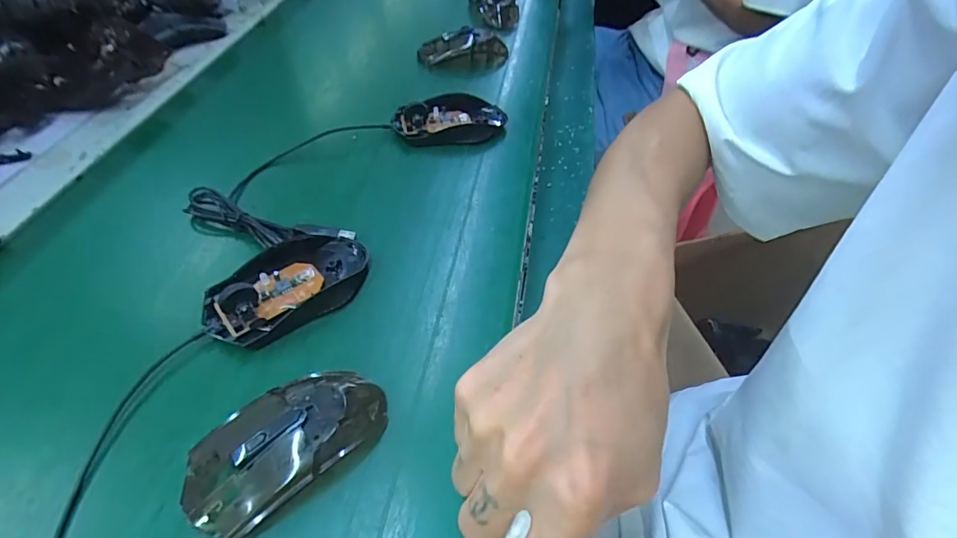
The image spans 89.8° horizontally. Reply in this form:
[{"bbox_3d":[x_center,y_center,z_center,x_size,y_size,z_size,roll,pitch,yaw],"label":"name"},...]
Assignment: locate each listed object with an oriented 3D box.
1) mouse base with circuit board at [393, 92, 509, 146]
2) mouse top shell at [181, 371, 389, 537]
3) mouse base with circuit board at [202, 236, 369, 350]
[{"bbox_3d":[-0.028,-0.155,0.493,0.114,0.028,0.065,-4,49,-8],"label":"mouse base with circuit board"},{"bbox_3d":[-0.103,0.094,0.263,0.107,0.031,0.059,-26,55,-24],"label":"mouse top shell"},{"bbox_3d":[-0.132,0.009,0.336,0.112,0.025,0.063,-28,56,-25],"label":"mouse base with circuit board"}]

